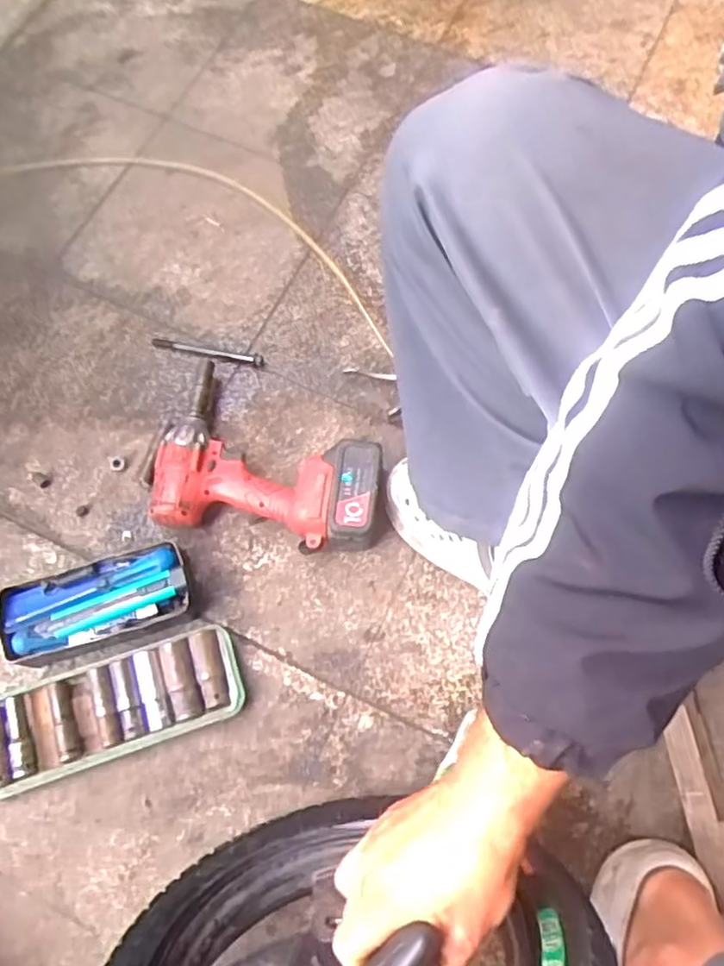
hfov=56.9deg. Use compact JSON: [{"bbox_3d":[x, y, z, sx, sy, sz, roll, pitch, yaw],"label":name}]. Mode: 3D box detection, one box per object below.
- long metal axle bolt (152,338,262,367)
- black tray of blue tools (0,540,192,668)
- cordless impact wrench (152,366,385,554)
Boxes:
[{"bbox_3d":[-0.194,-0.166,0.843,0.138,0.016,0.018,9,72,4],"label":"long metal axle bolt"},{"bbox_3d":[-0.282,0.129,0.715,0.197,0.060,0.090,-17,72,-5],"label":"black tray of blue tools"},{"bbox_3d":[-0.100,-0.029,0.756,0.262,0.076,0.192,11,70,4],"label":"cordless impact wrench"}]

